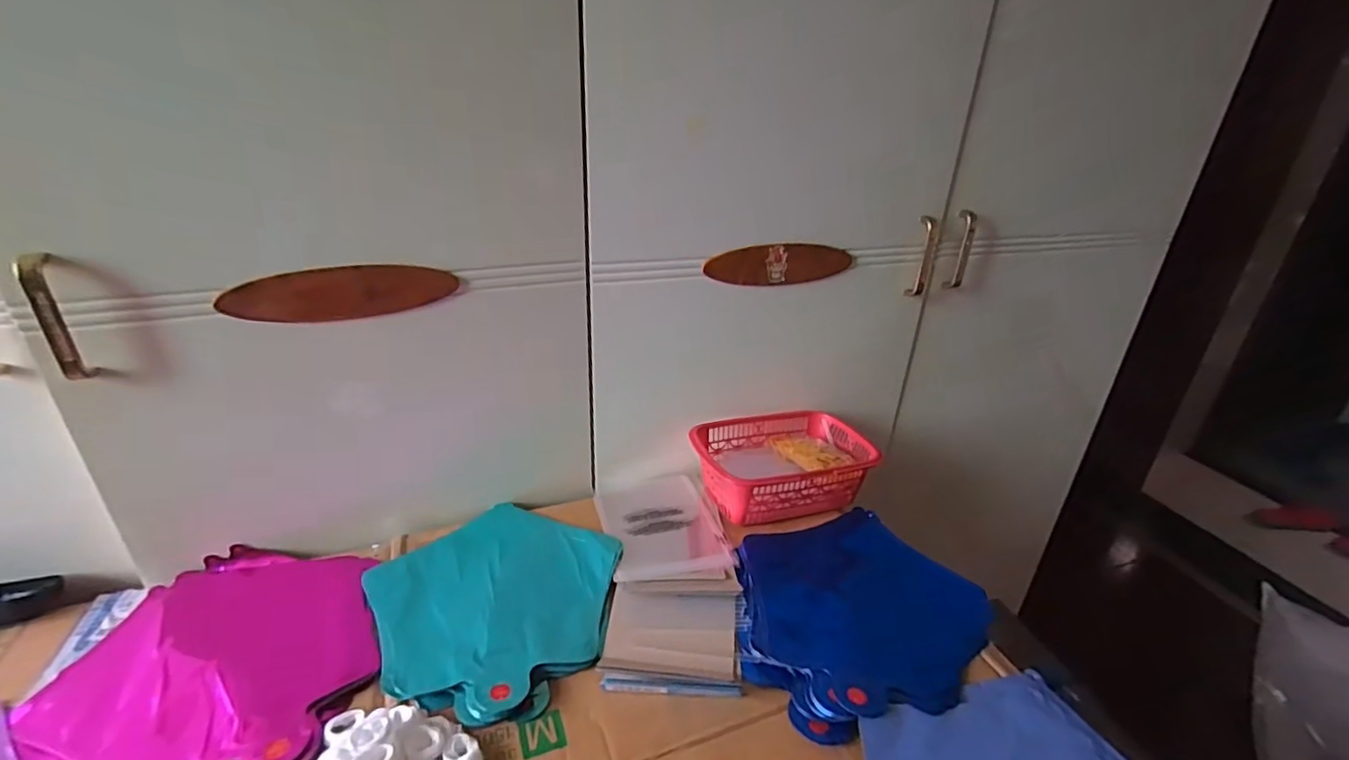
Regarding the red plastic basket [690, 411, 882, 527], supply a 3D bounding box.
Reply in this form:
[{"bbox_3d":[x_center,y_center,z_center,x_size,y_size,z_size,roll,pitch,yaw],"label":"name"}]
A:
[{"bbox_3d":[0.130,0.105,0.739,0.205,0.071,0.140,-6,28,-19],"label":"red plastic basket"}]

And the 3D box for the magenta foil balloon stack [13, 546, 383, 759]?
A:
[{"bbox_3d":[-0.386,0.230,0.501,0.235,0.014,0.256,-8,28,-22],"label":"magenta foil balloon stack"}]

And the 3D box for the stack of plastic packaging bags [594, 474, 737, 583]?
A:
[{"bbox_3d":[-0.015,0.161,0.678,0.127,0.012,0.189,-4,27,-14],"label":"stack of plastic packaging bags"}]

